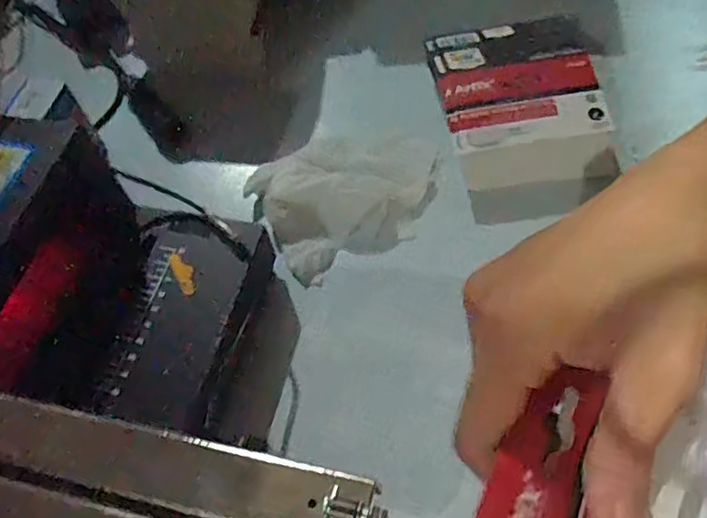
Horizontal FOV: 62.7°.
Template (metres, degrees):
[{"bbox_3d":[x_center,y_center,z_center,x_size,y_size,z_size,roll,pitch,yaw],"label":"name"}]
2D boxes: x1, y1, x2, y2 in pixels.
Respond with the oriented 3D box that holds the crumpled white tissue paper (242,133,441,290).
[{"bbox_3d":[0.000,-0.044,0.410,0.128,0.034,0.090,-26,58,-11],"label":"crumpled white tissue paper"}]

